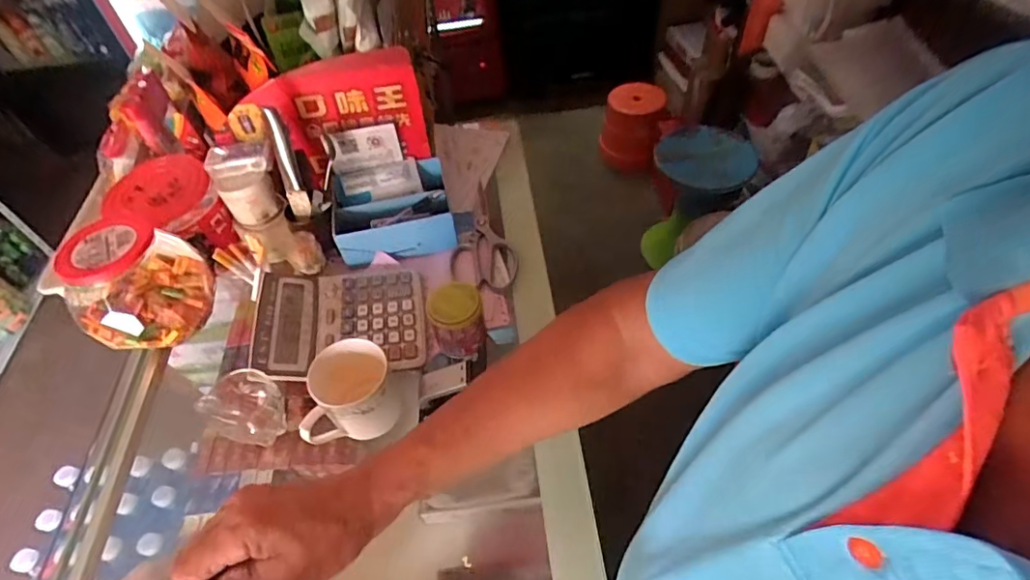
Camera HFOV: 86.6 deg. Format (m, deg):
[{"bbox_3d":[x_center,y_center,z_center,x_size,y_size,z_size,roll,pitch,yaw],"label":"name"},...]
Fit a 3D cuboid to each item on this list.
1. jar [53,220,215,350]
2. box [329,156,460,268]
[{"bbox_3d":[-0.450,-0.005,0.642,0.127,0.116,0.113,-14,51,-6],"label":"jar"},{"bbox_3d":[-0.169,-0.111,0.758,0.152,0.070,0.118,-12,50,-4],"label":"box"}]

